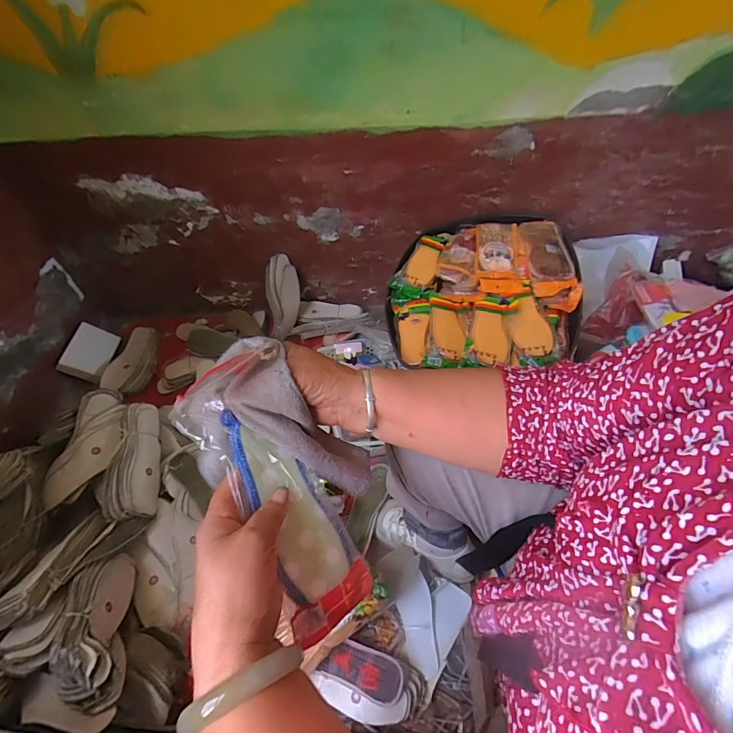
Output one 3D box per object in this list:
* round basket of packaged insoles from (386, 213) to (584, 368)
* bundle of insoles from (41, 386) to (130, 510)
[{"bbox_3d":[0.224,-0.161,0.758,0.343,0.102,0.411,11,51,7],"label":"round basket of packaged insoles"},{"bbox_3d":[-0.564,0.168,0.779,0.126,0.042,0.245,12,69,8],"label":"bundle of insoles"}]

